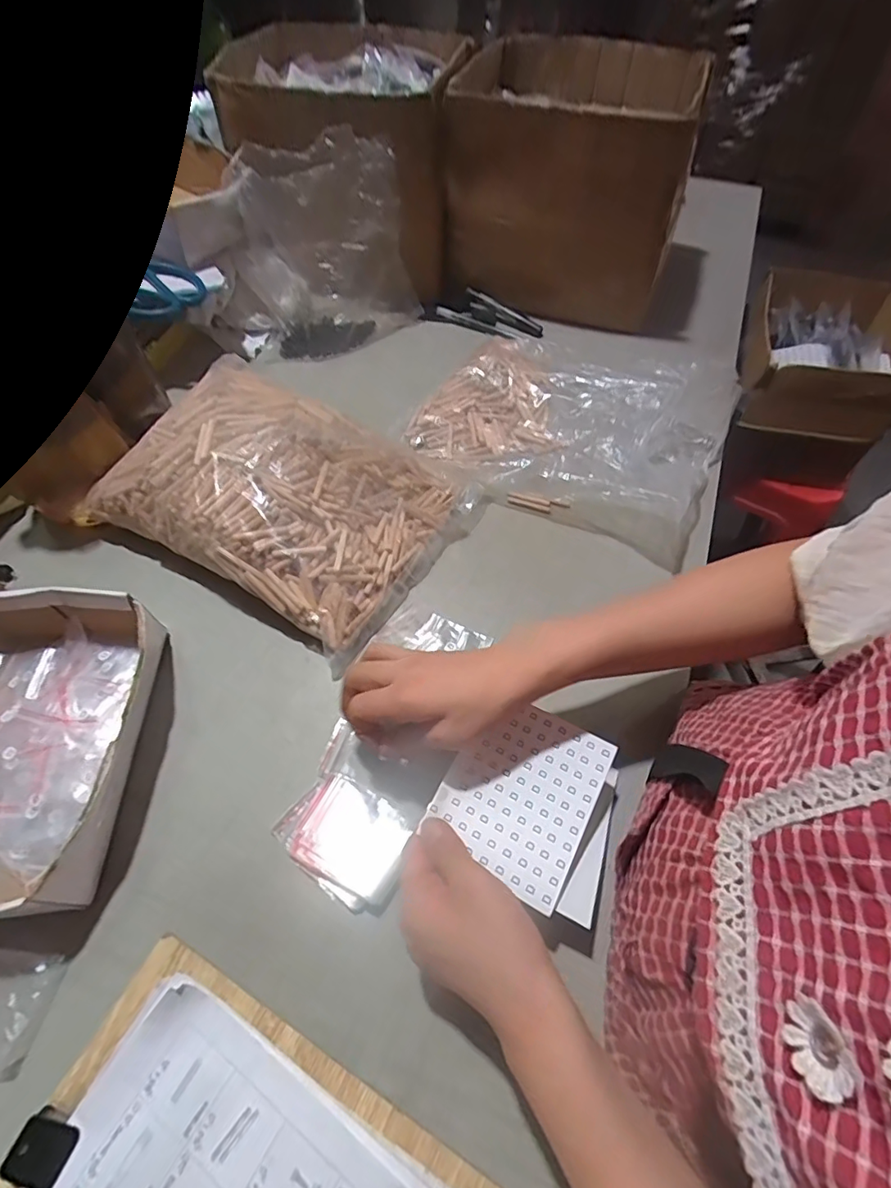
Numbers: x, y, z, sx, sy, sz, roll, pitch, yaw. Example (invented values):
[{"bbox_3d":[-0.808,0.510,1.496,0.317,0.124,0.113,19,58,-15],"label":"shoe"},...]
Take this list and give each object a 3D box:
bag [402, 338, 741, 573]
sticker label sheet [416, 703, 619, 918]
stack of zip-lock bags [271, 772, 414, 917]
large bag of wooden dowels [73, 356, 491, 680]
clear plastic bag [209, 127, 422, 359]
[{"bbox_3d":[0.145,-0.211,0.620,0.359,0.080,0.264,25,62,14],"label":"bag"},{"bbox_3d":[0.055,0.141,0.374,0.101,0.005,0.118,27,66,15],"label":"sticker label sheet"},{"bbox_3d":[-0.075,0.189,0.398,0.099,0.018,0.073,30,63,17],"label":"stack of zip-lock bags"},{"bbox_3d":[-0.165,-0.115,0.542,0.331,0.099,0.263,29,63,17],"label":"large bag of wooden dowels"},{"bbox_3d":[-0.205,-0.455,0.702,0.316,0.192,0.161,-28,63,-16],"label":"clear plastic bag"}]

